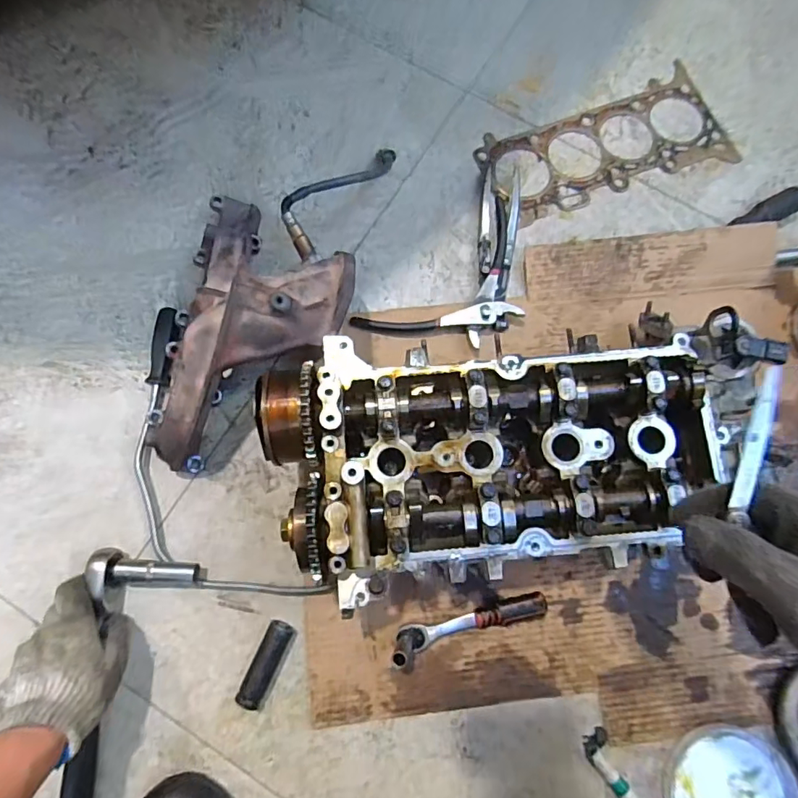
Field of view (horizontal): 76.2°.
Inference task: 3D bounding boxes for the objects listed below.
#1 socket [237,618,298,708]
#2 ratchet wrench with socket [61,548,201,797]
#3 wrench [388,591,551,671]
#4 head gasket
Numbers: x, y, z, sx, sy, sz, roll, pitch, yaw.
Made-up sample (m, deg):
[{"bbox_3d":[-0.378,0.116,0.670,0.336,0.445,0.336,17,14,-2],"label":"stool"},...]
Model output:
[{"bbox_3d":[-0.130,0.260,0.498,0.025,0.020,0.078,25,77,5],"label":"socket"},{"bbox_3d":[-0.259,0.275,0.481,0.098,0.029,0.249,4,77,0],"label":"ratchet wrench with socket"},{"bbox_3d":[0.069,0.226,0.506,0.159,0.030,0.035,-18,77,-5],"label":"wrench"},{"bbox_3d":[0.268,-0.329,0.666,0.319,0.005,0.140,-20,77,-5],"label":"head gasket"}]

